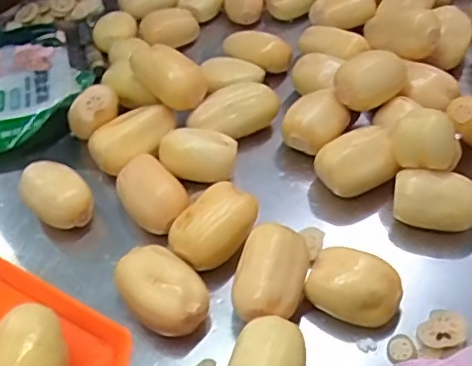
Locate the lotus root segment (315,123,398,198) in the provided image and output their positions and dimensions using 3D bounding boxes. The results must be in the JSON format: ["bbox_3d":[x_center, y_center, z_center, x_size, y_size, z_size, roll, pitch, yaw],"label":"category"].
[{"bbox_3d":[0.155,-0.022,0.745,0.100,0.076,0.077,-13,49,-5],"label":"lotus root segment"}]

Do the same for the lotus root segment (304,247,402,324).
[{"bbox_3d":[0.132,0.120,0.642,0.097,0.062,0.083,15,52,18],"label":"lotus root segment"}]

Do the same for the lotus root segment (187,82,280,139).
[{"bbox_3d":[-0.003,-0.101,0.821,0.131,0.062,0.054,-12,49,-5],"label":"lotus root segment"}]

